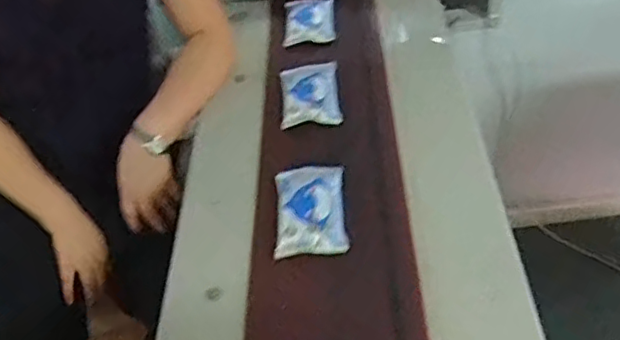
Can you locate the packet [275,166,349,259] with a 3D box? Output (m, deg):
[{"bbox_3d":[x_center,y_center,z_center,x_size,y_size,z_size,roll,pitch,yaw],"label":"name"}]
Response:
[{"bbox_3d":[0.002,0.048,0.782,0.084,0.031,0.141,-4,44,3],"label":"packet"}]

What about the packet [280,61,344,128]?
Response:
[{"bbox_3d":[0.000,-0.120,0.957,0.088,0.017,0.148,-5,44,1],"label":"packet"}]

